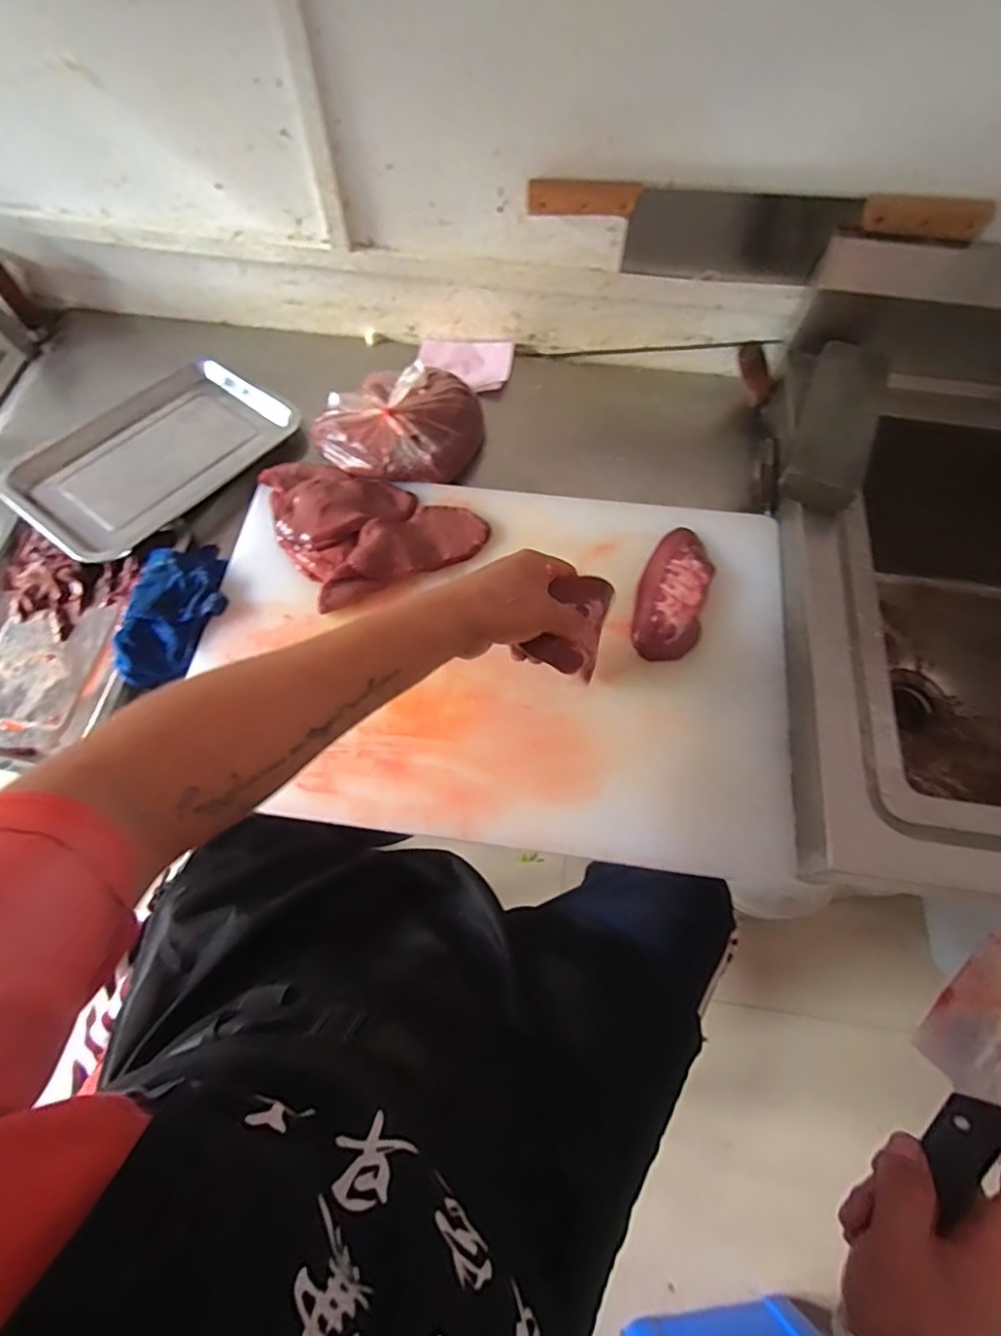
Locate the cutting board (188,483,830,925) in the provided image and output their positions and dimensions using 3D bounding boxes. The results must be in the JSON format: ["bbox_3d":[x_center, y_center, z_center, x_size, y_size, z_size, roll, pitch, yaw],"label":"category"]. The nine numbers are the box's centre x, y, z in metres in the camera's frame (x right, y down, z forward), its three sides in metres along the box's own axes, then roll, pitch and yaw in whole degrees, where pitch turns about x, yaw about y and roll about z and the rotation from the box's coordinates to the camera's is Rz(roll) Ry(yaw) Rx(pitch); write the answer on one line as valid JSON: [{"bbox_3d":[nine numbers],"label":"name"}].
[{"bbox_3d":[-0.001,-0.022,0.616,0.600,0.034,0.402,10,68,6],"label":"cutting board"}]

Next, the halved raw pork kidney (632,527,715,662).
[{"bbox_3d":[0.183,-0.082,0.624,0.068,0.013,0.159,17,67,6],"label":"halved raw pork kidney"}]

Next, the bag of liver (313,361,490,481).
[{"bbox_3d":[-0.116,-0.296,0.700,0.162,0.096,0.175,40,72,15],"label":"bag of liver"}]

